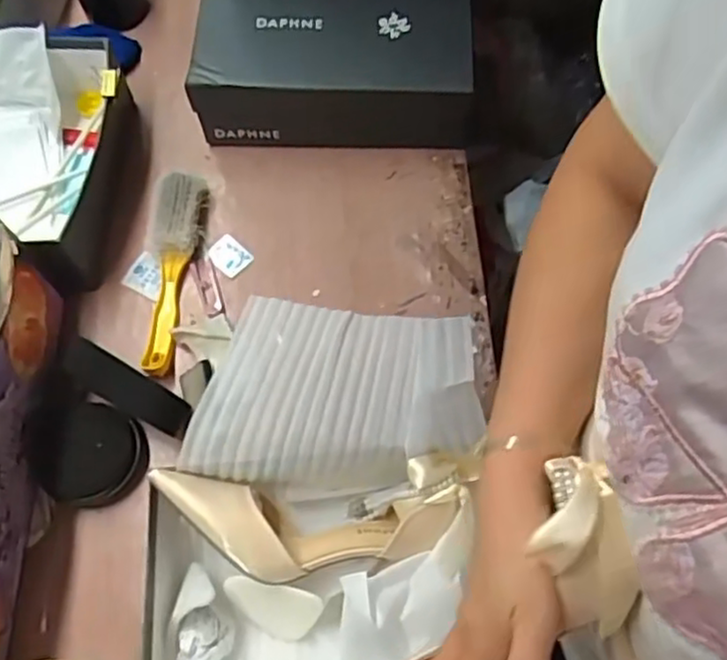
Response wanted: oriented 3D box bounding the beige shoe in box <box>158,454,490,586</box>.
[{"bbox_3d":[-0.032,0.157,0.586,0.252,0.069,0.086,-4,66,-1],"label":"beige shoe in box"}]

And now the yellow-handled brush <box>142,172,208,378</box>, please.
[{"bbox_3d":[-0.197,-0.065,0.732,0.050,0.035,0.228,0,66,1],"label":"yellow-handled brush"}]

